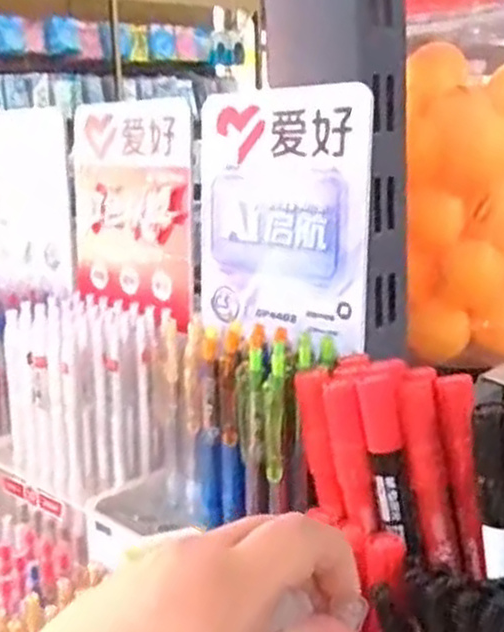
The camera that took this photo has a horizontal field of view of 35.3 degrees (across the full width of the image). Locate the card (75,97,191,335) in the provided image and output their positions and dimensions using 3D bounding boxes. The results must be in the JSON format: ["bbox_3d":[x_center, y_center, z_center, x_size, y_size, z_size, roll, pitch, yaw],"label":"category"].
[{"bbox_3d":[-0.073,-0.067,0.483,0.110,0.125,0.007,17,19,40],"label":"card"}]

